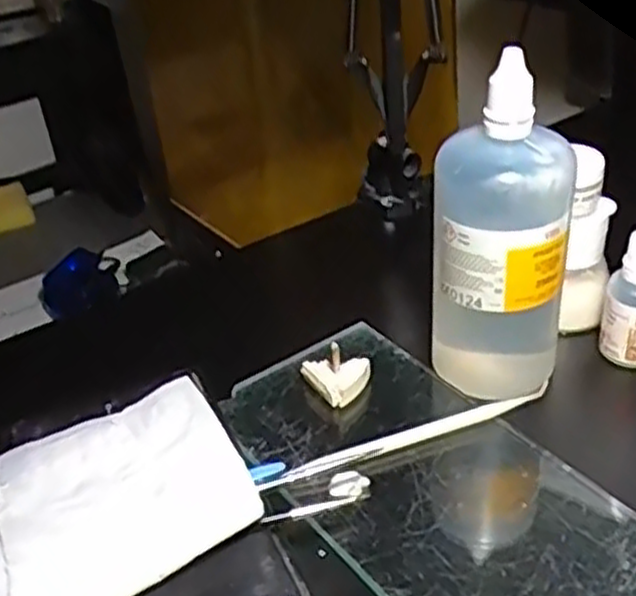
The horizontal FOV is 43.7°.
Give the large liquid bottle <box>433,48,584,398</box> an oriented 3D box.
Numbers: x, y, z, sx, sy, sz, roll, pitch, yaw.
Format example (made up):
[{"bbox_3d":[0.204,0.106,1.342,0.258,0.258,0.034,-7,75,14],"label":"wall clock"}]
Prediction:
[{"bbox_3d":[0.083,-0.031,0.361,0.062,0.142,0.073,7,36,19],"label":"large liquid bottle"}]

